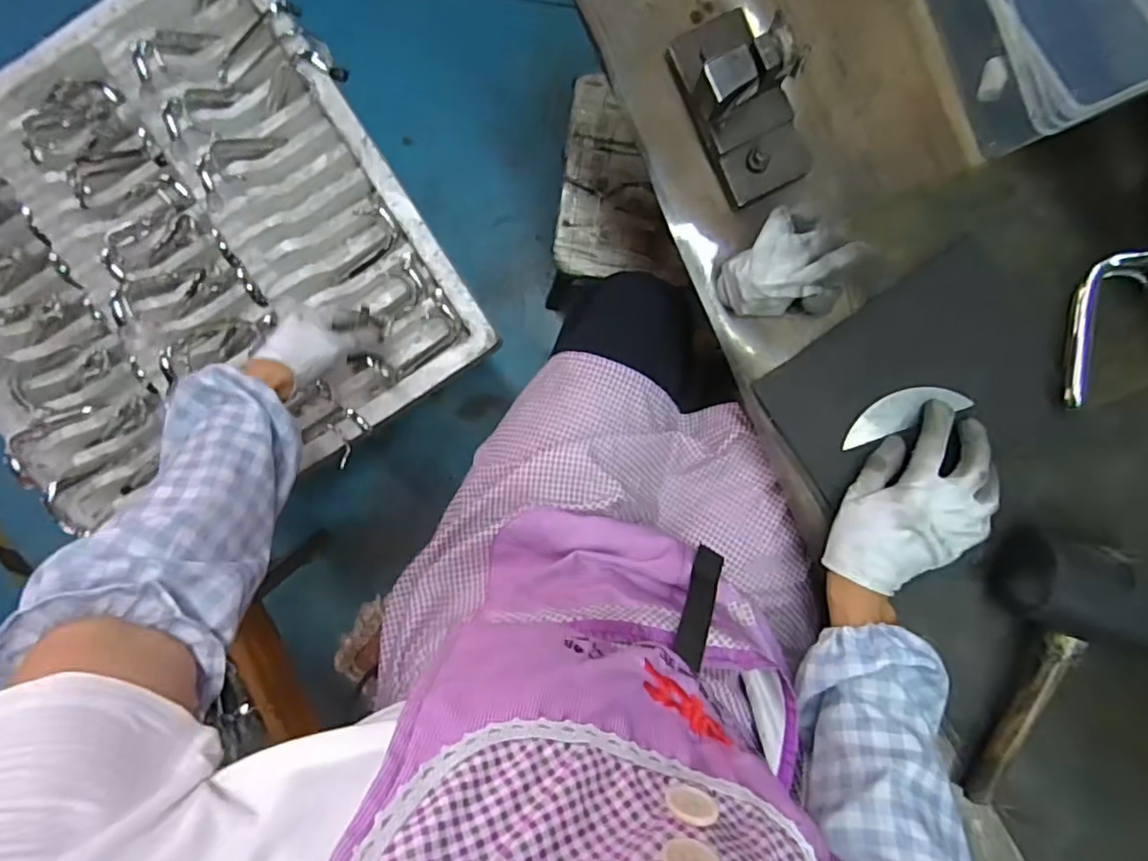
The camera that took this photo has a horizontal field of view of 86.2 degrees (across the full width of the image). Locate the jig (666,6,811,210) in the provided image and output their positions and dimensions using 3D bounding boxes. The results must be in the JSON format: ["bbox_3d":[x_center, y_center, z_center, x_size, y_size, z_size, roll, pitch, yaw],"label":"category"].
[{"bbox_3d":[0.123,-0.239,0.441,0.066,0.071,0.129,-29,95,2],"label":"jig"}]

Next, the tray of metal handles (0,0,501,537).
[{"bbox_3d":[-0.464,-0.193,0.732,0.549,0.078,0.546,-31,95,2],"label":"tray of metal handles"}]

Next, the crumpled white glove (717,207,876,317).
[{"bbox_3d":[0.163,-0.117,0.456,0.098,0.066,0.072,13,95,-2],"label":"crumpled white glove"}]

